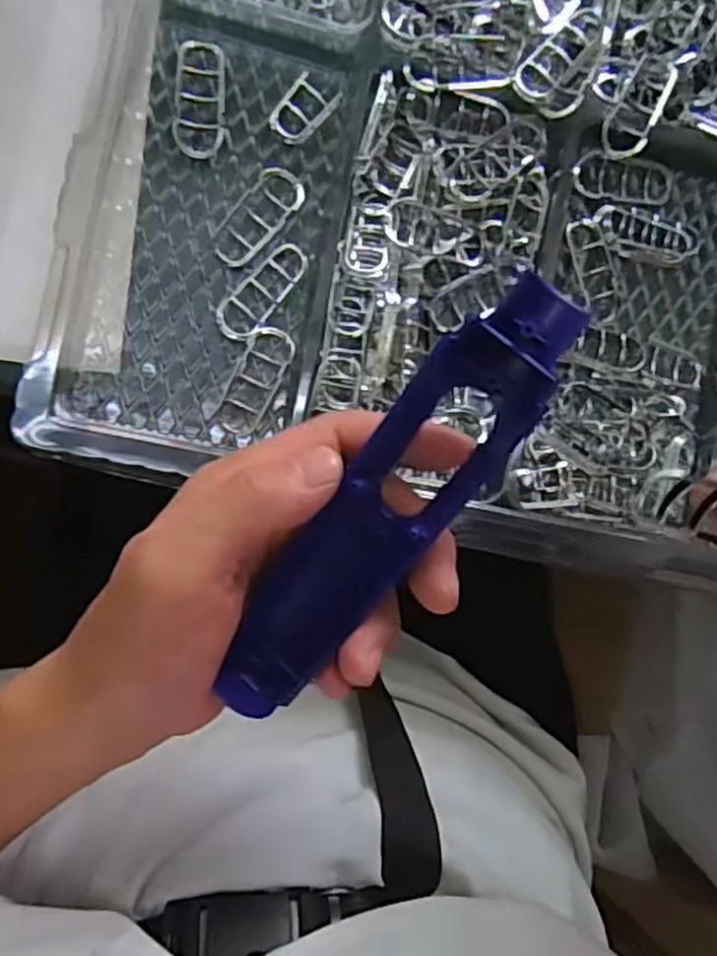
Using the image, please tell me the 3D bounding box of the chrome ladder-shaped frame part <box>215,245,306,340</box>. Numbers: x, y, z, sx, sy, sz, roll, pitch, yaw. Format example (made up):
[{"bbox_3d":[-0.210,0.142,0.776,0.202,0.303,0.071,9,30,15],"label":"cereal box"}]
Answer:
[{"bbox_3d":[-0.045,-0.088,0.341,0.020,0.010,0.055,40,83,-7],"label":"chrome ladder-shaped frame part"}]

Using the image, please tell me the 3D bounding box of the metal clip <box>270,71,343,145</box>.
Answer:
[{"bbox_3d":[-0.026,-0.175,0.346,0.022,0.008,0.034,35,84,-7],"label":"metal clip"}]

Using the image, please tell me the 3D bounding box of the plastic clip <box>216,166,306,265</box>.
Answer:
[{"bbox_3d":[-0.047,-0.123,0.341,0.024,0.008,0.053,39,83,-7],"label":"plastic clip"}]

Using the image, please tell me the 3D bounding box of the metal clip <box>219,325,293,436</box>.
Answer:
[{"bbox_3d":[-0.047,-0.045,0.339,0.021,0.011,0.052,23,85,-8],"label":"metal clip"}]

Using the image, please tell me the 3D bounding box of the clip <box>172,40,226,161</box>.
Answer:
[{"bbox_3d":[-0.074,-0.176,0.337,0.023,0.009,0.053,4,89,-9],"label":"clip"}]

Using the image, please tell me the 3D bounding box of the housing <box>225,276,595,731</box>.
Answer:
[{"bbox_3d":[0.010,0.011,0.245,0.038,0.023,0.174,36,106,-7],"label":"housing"}]

